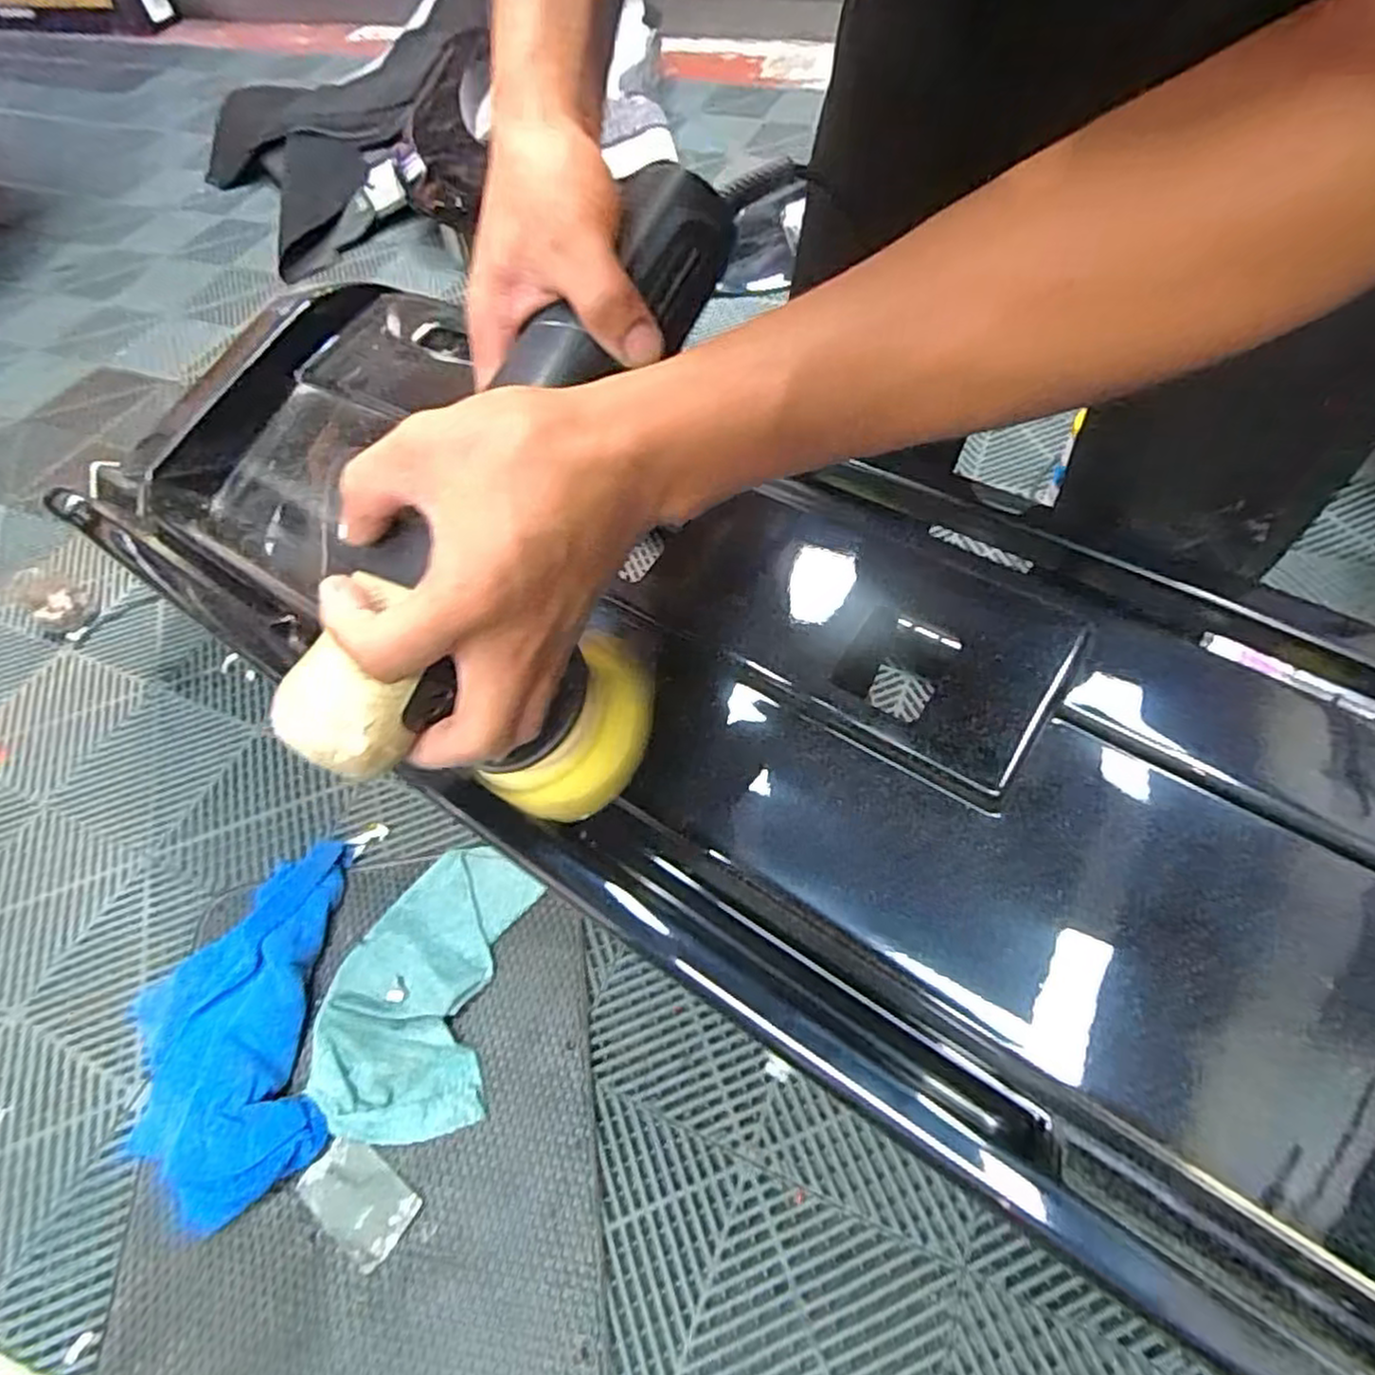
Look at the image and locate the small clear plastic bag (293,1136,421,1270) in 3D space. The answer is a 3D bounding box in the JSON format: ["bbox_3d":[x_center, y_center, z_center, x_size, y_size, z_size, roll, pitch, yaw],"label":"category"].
[{"bbox_3d":[-0.310,0.476,0.691,0.106,0.008,0.069,29,63,21],"label":"small clear plastic bag"}]

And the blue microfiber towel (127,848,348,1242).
[{"bbox_3d":[-0.476,0.345,0.767,0.214,0.046,0.352,-12,56,-4],"label":"blue microfiber towel"}]

